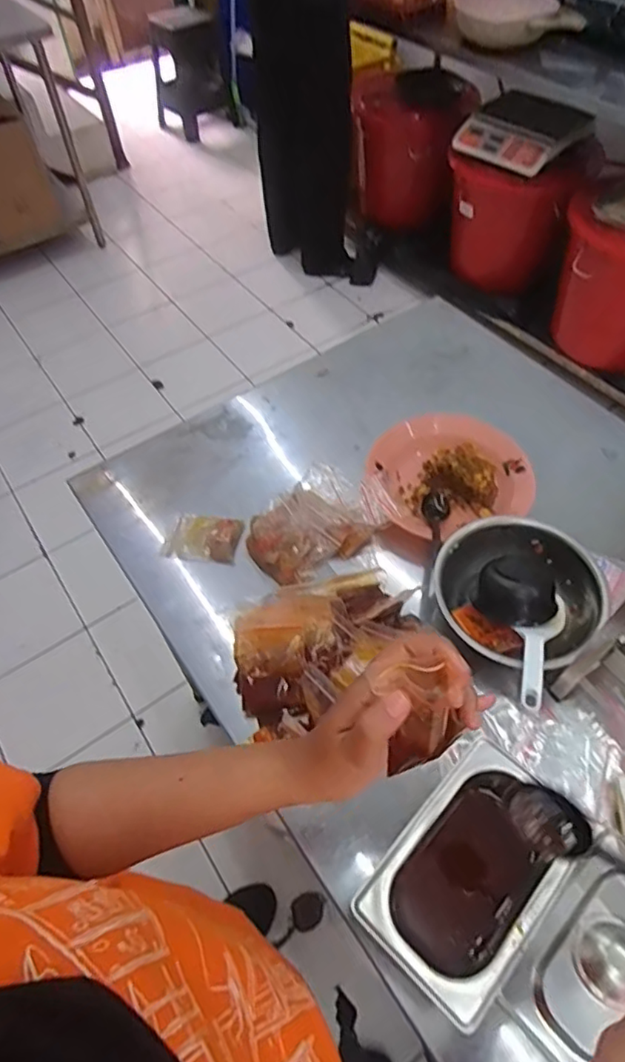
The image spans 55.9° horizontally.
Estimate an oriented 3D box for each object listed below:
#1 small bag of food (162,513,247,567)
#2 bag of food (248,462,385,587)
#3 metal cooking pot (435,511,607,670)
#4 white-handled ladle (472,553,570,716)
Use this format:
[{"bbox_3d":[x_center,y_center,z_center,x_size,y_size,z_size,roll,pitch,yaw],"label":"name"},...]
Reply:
[{"bbox_3d":[-0.140,0.007,0.750,0.095,0.022,0.067,9,56,7],"label":"small bag of food"},{"bbox_3d":[-0.007,-0.008,0.731,0.148,0.061,0.116,-30,60,-18],"label":"bag of food"},{"bbox_3d":[0.228,0.070,0.653,0.171,0.065,0.183,-6,57,1],"label":"metal cooking pot"},{"bbox_3d":[0.230,0.109,0.613,0.089,0.057,0.176,-1,41,4],"label":"white-handled ladle"}]

